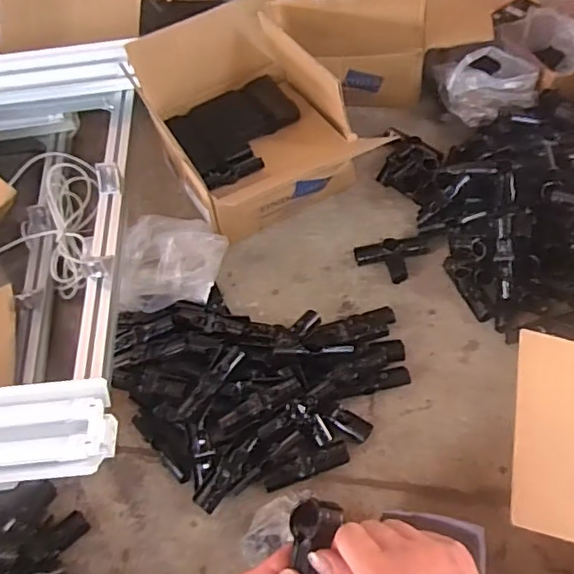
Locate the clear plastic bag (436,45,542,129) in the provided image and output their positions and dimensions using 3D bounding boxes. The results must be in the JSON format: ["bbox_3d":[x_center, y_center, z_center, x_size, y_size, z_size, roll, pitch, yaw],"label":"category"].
[{"bbox_3d":[0.402,-0.409,1.187,0.196,0.108,0.127,5,56,10],"label":"clear plastic bag"}]

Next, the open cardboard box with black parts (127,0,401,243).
[{"bbox_3d":[-0.079,-0.320,1.117,0.333,0.232,0.368,-26,57,-11],"label":"open cardboard box with black parts"}]

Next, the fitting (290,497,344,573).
[{"bbox_3d":[0.019,0.205,0.442,0.038,0.022,0.086,4,82,7],"label":"fitting"}]

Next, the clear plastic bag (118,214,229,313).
[{"bbox_3d":[-0.189,-0.055,1.007,0.171,0.072,0.187,-4,55,4],"label":"clear plastic bag"}]

